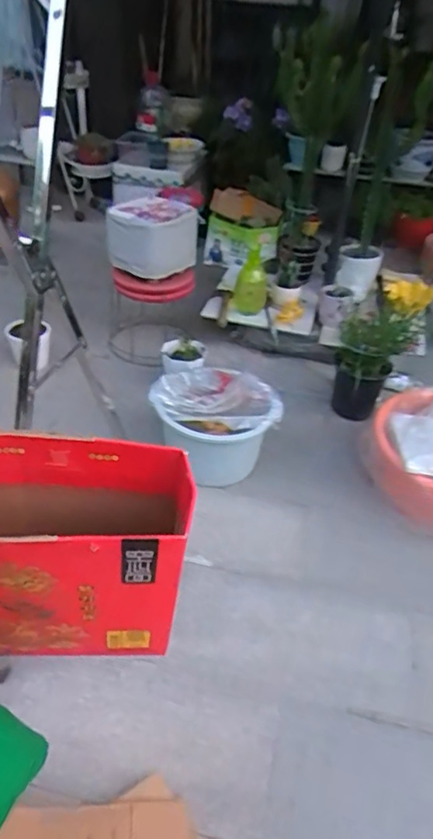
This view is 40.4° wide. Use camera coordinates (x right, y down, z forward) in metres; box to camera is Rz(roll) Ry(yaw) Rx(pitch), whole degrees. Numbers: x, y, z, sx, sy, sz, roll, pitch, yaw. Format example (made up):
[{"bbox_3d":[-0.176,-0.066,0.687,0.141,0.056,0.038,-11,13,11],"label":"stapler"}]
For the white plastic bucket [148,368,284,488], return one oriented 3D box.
[{"bbox_3d":[-0.009,0.015,1.855,0.394,0.258,0.317,9,36,4],"label":"white plastic bucket"}]

